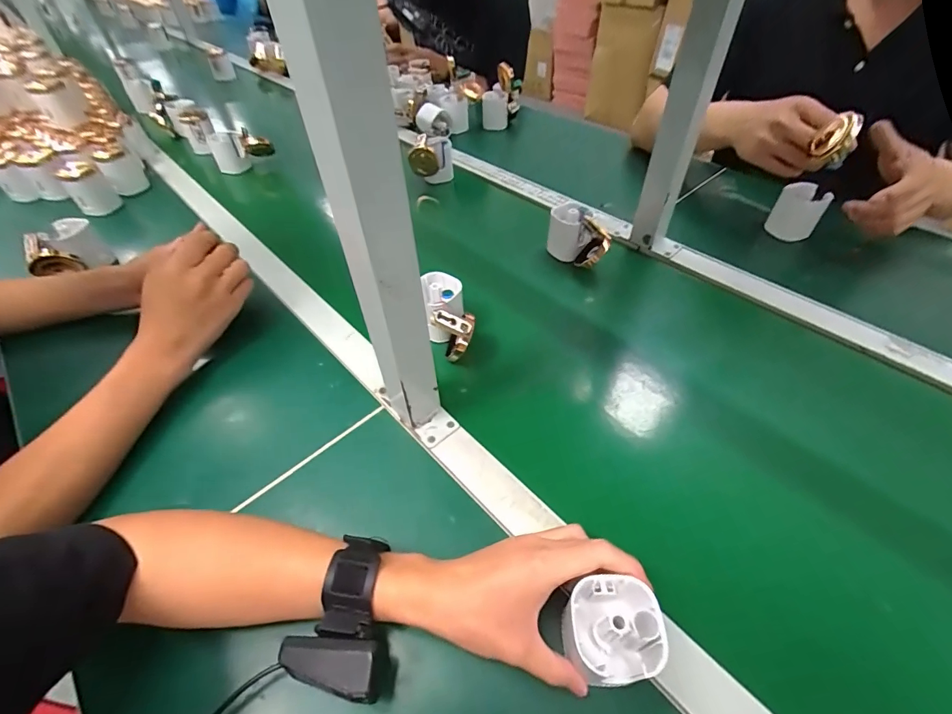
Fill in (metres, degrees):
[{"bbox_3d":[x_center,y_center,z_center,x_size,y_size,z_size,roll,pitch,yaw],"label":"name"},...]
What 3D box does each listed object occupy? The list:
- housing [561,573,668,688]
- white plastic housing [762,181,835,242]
[{"bbox_3d":[0.088,0.180,0.280,0.054,0.059,0.055,1,48,2],"label":"housing"},{"bbox_3d":[0.475,-0.214,0.625,0.062,0.078,0.005,26,40,19],"label":"white plastic housing"}]

